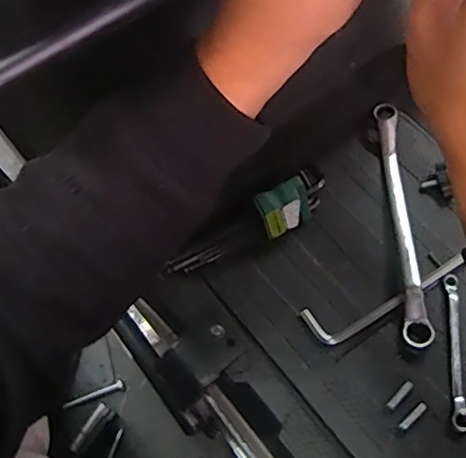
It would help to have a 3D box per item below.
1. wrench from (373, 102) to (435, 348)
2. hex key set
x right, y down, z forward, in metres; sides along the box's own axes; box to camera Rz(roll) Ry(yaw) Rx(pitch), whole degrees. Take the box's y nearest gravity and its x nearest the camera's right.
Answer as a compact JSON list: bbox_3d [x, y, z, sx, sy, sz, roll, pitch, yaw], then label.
[{"bbox_3d":[0.166,-0.014,0.575,0.024,0.025,0.259,-2,69,1],"label":"wrench"},{"bbox_3d":[0.019,0.000,0.570,0.172,0.039,0.043,-31,71,-10],"label":"hex key set"}]

